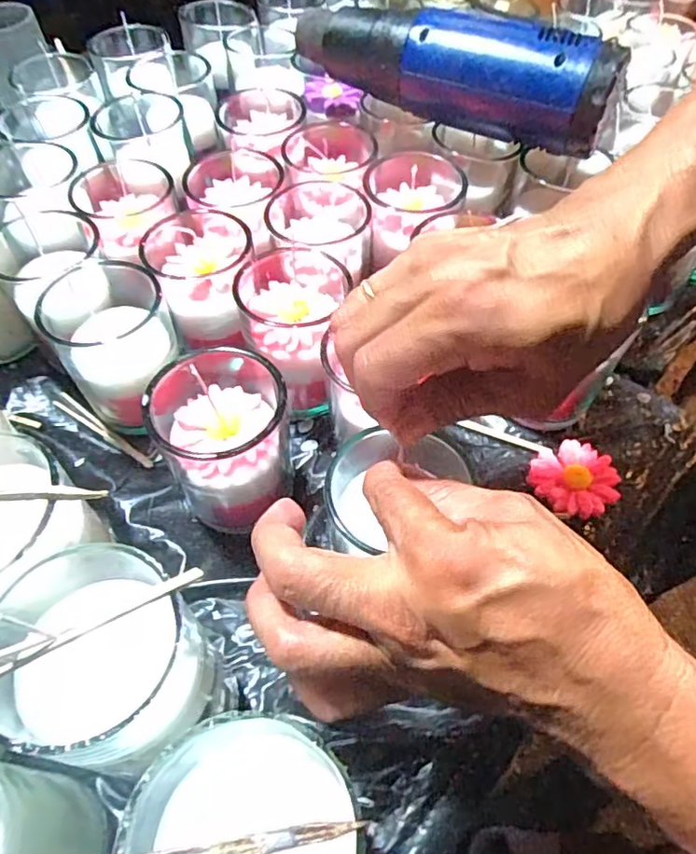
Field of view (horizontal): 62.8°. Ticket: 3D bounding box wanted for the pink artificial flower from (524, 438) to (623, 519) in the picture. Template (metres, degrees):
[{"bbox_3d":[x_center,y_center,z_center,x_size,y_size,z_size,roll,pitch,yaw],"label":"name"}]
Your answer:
[{"bbox_3d":[0.144,0.033,0.361,0.052,0.007,0.048,0,54,0],"label":"pink artificial flower"}]

